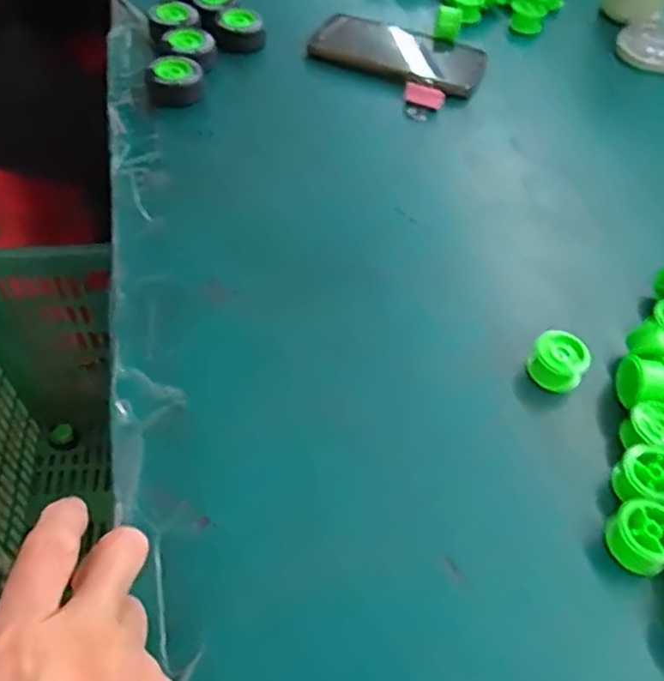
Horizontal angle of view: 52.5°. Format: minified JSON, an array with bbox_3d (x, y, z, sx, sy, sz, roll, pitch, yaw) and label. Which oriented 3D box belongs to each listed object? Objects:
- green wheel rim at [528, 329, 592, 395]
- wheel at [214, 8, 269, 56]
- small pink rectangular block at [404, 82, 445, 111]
[{"bbox_3d":[0.147,0.015,0.439,0.034,0.031,0.029,24,55,15],"label":"green wheel rim"},{"bbox_3d":[-0.088,-0.295,0.647,0.046,0.020,0.056,2,52,-1],"label":"wheel"},{"bbox_3d":[0.084,-0.222,0.610,0.036,0.014,0.014,11,51,-12],"label":"small pink rectangular block"}]

